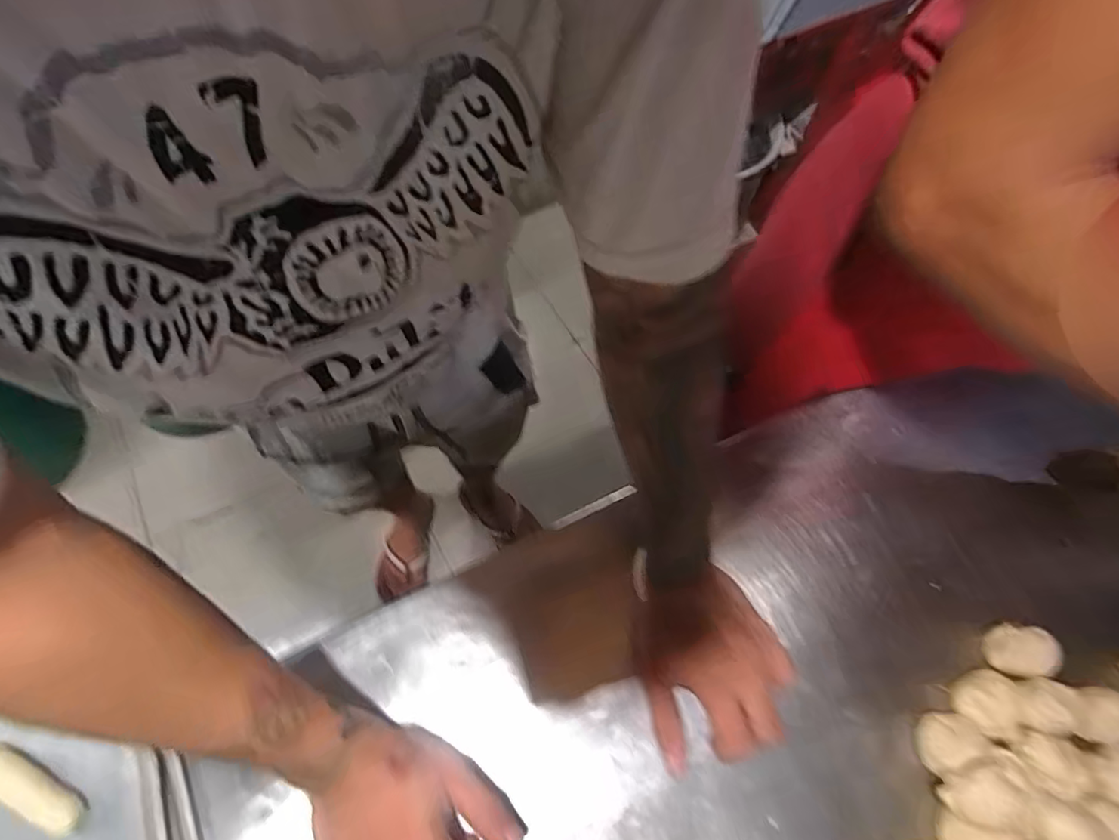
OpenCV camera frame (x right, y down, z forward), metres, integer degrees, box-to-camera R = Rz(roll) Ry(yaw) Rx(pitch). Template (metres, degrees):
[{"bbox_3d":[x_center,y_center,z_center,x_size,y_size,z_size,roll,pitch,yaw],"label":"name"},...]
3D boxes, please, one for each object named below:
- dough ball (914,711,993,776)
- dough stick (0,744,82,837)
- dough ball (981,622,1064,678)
[{"bbox_3d":[0.293,0.240,0.397,0.046,0.031,0.036,-11,64,-7],"label":"dough ball"},{"bbox_3d":[-0.370,0.255,0.367,0.093,0.017,0.022,25,66,11],"label":"dough stick"},{"bbox_3d":[0.366,0.185,0.424,0.042,0.033,0.040,0,64,-2],"label":"dough ball"}]

